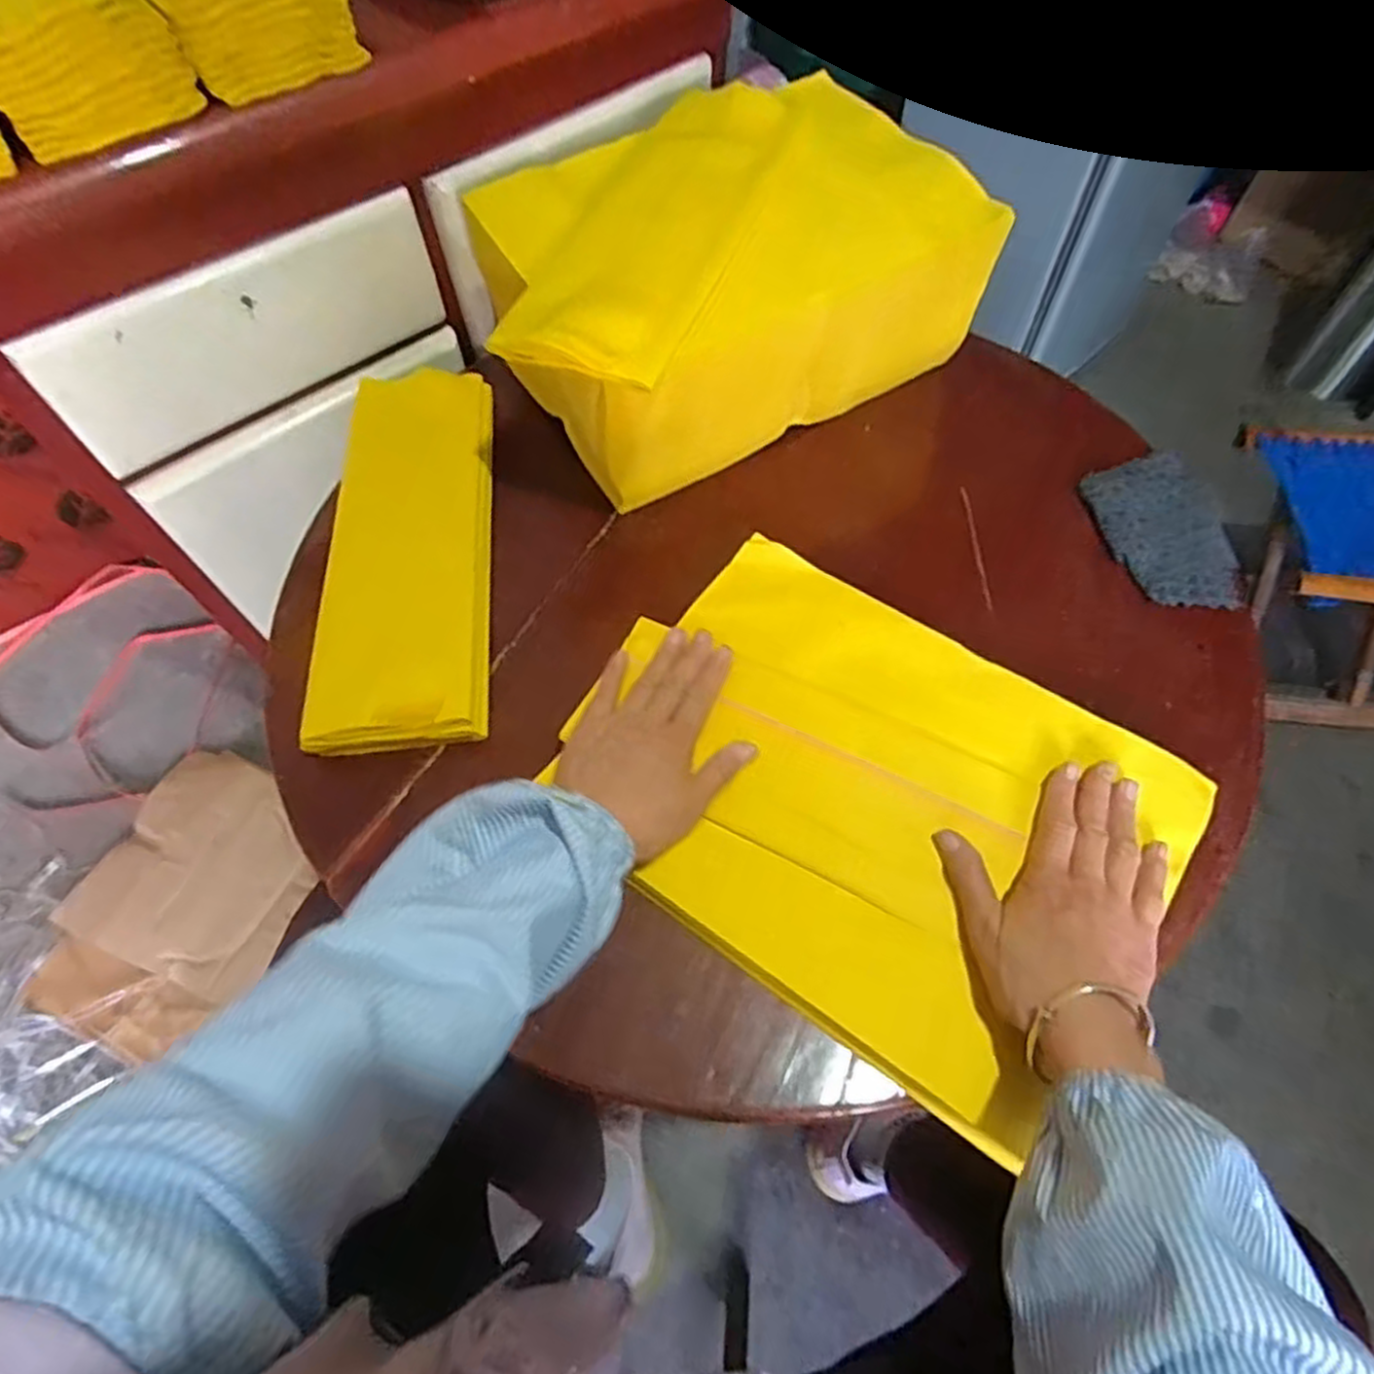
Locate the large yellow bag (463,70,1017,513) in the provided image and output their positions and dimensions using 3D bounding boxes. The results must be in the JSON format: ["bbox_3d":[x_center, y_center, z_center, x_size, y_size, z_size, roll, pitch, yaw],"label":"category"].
[{"bbox_3d":[0.020,-0.336,0.641,0.400,0.151,0.281,-26,64,-13],"label":"large yellow bag"}]

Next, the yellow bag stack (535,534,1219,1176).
[{"bbox_3d":[0.114,0.067,0.491,0.357,0.018,0.268,32,66,17],"label":"yellow bag stack"}]

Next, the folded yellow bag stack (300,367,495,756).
[{"bbox_3d":[-0.217,-0.116,0.590,0.119,0.037,0.347,-6,61,-3],"label":"folded yellow bag stack"}]

